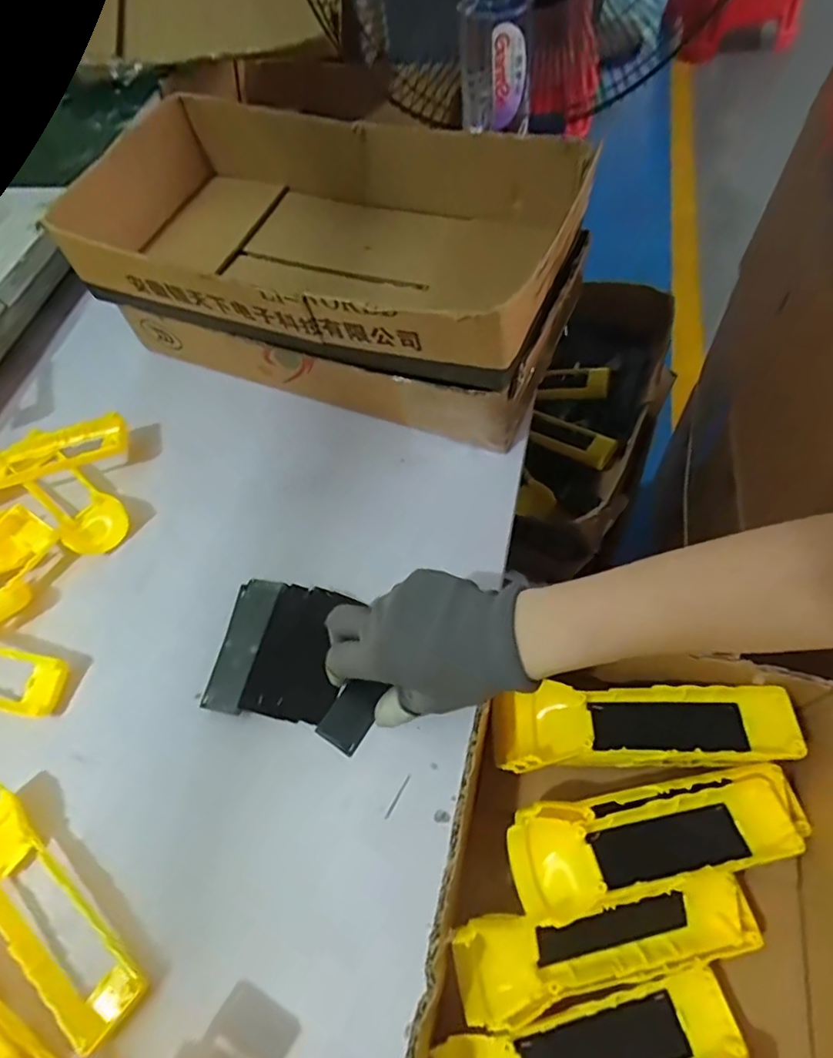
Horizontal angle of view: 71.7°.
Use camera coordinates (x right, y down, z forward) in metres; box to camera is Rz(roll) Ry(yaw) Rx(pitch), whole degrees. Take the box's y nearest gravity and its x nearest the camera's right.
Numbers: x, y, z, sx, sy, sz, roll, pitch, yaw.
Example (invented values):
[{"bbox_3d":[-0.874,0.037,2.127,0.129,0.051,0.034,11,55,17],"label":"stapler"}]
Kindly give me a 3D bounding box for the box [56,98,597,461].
[{"bbox_3d":[-0.075,-0.238,0.535,0.427,0.157,0.236,19,64,18],"label":"box"}]

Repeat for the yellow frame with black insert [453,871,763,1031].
[{"bbox_3d":[0.108,0.230,0.322,0.172,0.045,0.060,-11,60,0],"label":"yellow frame with black insert"}]

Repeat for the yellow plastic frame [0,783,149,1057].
[{"bbox_3d":[-0.224,0.229,0.348,0.161,0.019,0.048,31,69,23],"label":"yellow plastic frame"}]

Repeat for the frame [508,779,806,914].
[{"bbox_3d":[0.137,0.186,0.340,0.163,0.033,0.042,-12,59,1],"label":"frame"}]

